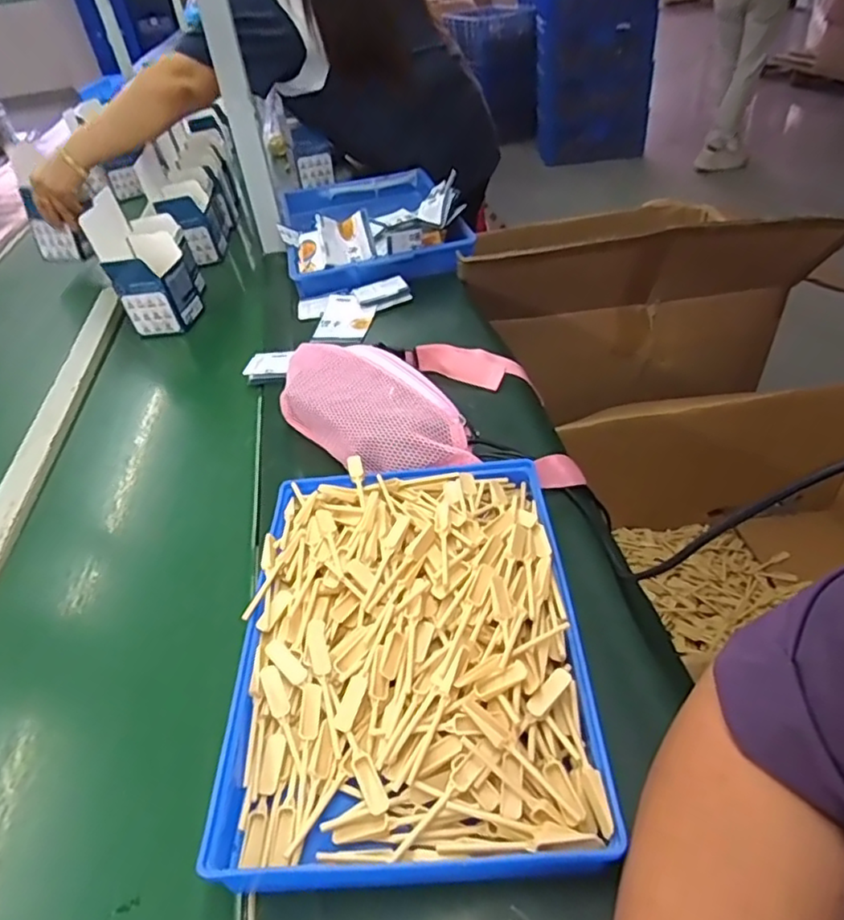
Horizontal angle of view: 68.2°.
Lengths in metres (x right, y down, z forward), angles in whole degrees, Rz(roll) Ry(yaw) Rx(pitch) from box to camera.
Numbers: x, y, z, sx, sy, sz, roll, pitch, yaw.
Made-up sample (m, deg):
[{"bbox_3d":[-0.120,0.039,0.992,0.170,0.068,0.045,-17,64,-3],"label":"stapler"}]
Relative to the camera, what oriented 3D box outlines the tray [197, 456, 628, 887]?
[{"bbox_3d":[-0.010,0.124,0.459,0.236,0.055,0.312,-5,40,4],"label":"tray"}]

